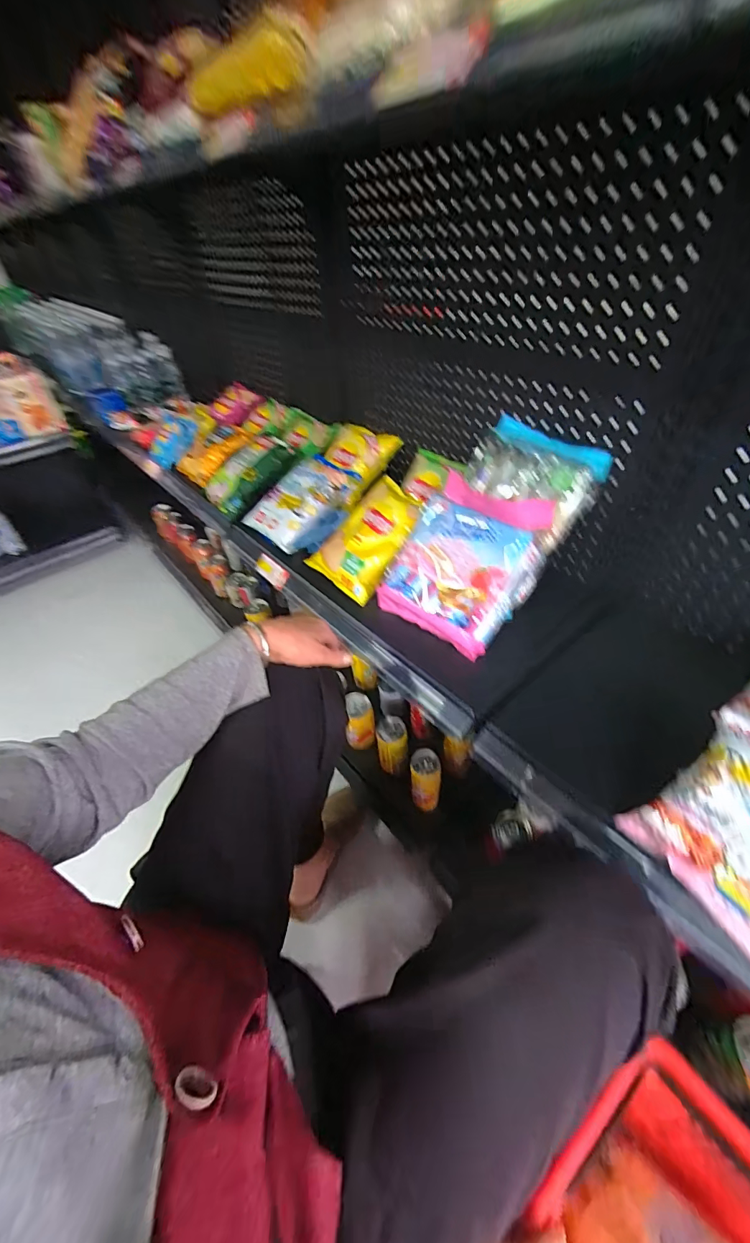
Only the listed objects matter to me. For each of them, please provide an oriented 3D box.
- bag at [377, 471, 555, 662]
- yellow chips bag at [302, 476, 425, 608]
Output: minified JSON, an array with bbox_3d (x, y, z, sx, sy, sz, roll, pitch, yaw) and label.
[{"bbox_3d":[0.132,-0.092,0.662,0.199,0.059,0.241,26,95,29],"label":"bag"},{"bbox_3d":[-0.008,-0.157,0.783,0.226,0.047,0.166,-52,47,1],"label":"yellow chips bag"}]

